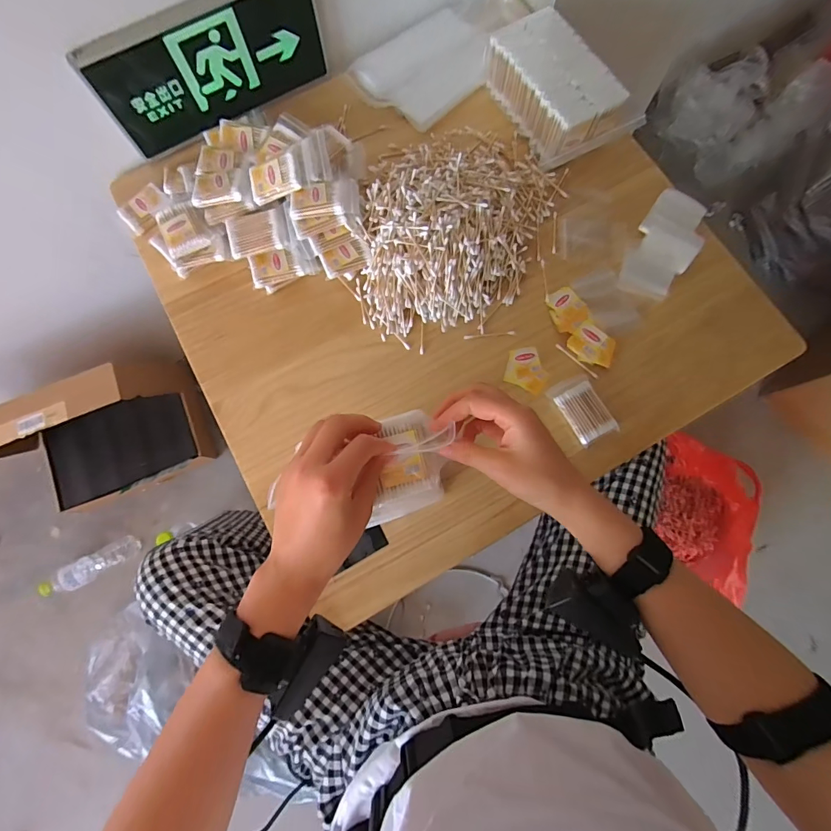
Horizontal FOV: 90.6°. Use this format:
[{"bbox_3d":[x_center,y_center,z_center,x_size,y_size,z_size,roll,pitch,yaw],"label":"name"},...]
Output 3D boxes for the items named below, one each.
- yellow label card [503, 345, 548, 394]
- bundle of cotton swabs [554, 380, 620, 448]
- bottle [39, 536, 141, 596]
[{"bbox_3d":[0.159,-0.066,0.587,0.055,0.007,0.061,13,83,8],"label":"yellow label card"},{"bbox_3d":[0.232,-0.003,0.563,0.057,0.022,0.077,-29,80,-6],"label":"bundle of cotton swabs"},{"bbox_3d":[-0.786,0.367,0.994,0.220,0.054,0.063,-33,78,-7],"label":"bottle"}]

